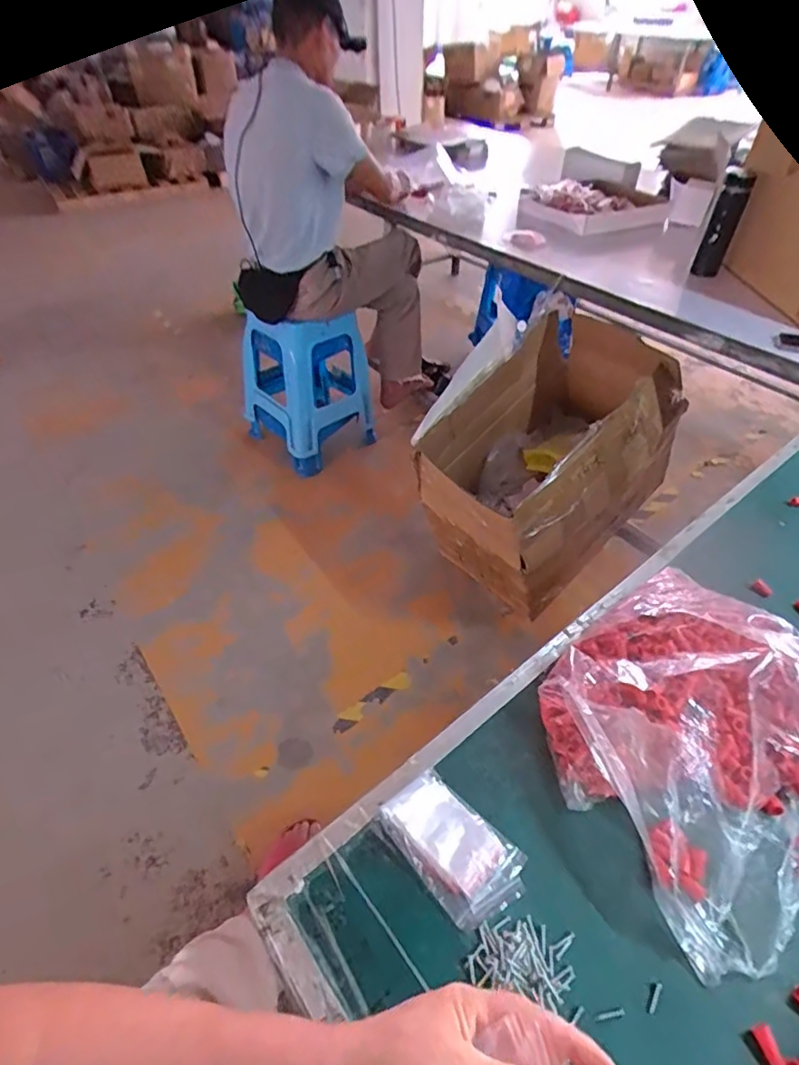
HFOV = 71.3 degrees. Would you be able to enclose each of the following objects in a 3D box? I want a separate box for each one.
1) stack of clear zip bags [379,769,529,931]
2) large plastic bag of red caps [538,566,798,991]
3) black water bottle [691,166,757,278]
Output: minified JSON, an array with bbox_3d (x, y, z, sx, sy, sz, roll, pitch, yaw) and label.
[{"bbox_3d":[0.046,0.267,0.477,0.072,0.018,0.118,-30,51,-26],"label":"stack of clear zip bags"},{"bbox_3d":[0.284,0.166,0.517,0.307,0.095,0.277,-28,51,-25],"label":"large plastic bag of red caps"},{"bbox_3d":[0.824,-0.783,1.430,0.078,0.232,0.079,19,47,18],"label":"black water bottle"}]

